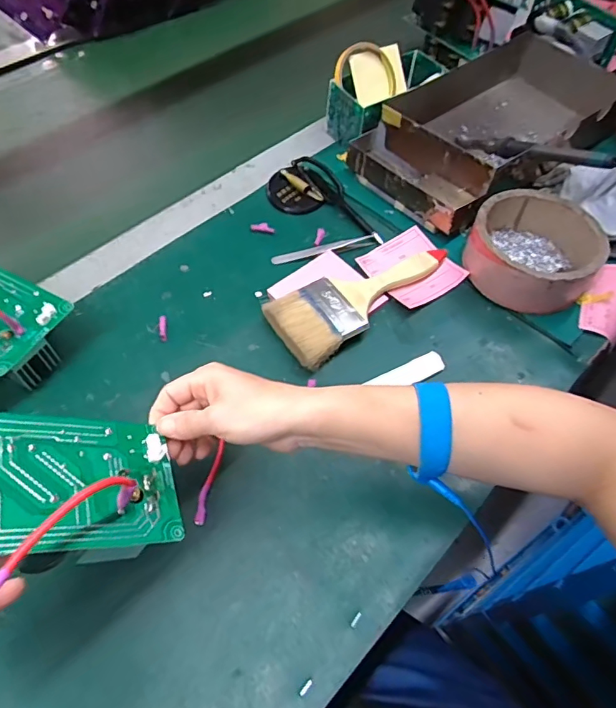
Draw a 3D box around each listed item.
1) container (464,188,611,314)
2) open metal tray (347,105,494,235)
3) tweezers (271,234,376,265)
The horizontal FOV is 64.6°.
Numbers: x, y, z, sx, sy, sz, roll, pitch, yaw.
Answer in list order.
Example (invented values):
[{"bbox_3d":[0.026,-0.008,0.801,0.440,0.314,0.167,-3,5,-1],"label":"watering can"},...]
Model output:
[{"bbox_3d":[0.225,-0.102,0.495,0.114,0.061,0.118,1,57,-2],"label":"container"},{"bbox_3d":[0.116,-0.202,0.536,0.164,0.065,0.061,40,64,21],"label":"open metal tray"},{"bbox_3d":[0.017,-0.111,0.519,0.110,0.007,0.017,-14,58,-11],"label":"tweezers"}]

